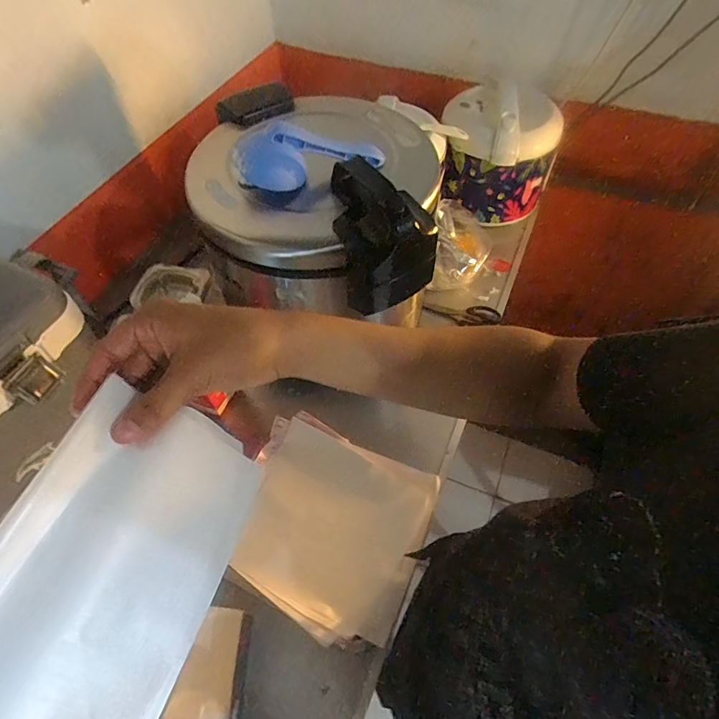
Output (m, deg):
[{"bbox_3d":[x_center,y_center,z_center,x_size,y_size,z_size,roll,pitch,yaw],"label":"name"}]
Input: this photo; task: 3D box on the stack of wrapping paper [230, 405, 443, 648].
[{"bbox_3d":[-0.053,0.248,0.713,0.292,0.040,0.264,22,59,15],"label":"stack of wrapping paper"}]

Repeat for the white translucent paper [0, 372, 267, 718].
[{"bbox_3d":[-0.155,0.144,0.270,0.128,0.024,0.243,36,54,-22],"label":"white translucent paper"}]

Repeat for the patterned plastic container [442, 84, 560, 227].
[{"bbox_3d":[0.302,-0.456,1.017,0.228,0.215,0.198,12,57,9],"label":"patterned plastic container"}]

